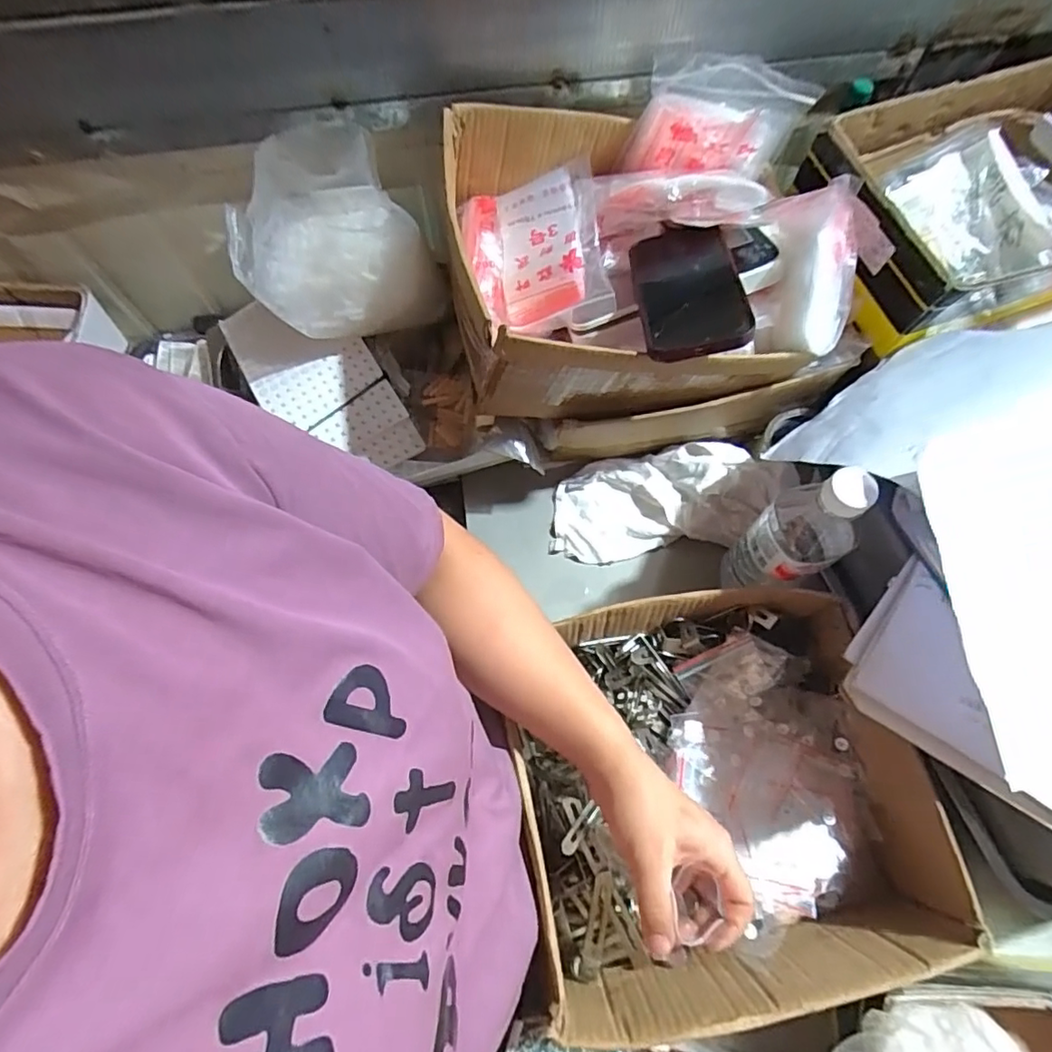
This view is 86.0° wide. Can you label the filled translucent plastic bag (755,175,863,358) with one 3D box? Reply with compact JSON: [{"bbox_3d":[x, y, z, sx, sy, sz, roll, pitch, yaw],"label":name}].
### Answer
[{"bbox_3d":[0.248,-0.222,0.493,0.070,0.060,0.138,4,100,4],"label":"filled translucent plastic bag"}]

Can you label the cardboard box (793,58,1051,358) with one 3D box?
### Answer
[{"bbox_3d":[0.449,-0.314,0.540,0.331,0.107,0.197,-19,68,-6],"label":"cardboard box"}]

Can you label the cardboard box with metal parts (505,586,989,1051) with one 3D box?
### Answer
[{"bbox_3d":[0.152,0.201,0.456,0.310,0.103,0.274,-11,67,-2],"label":"cardboard box with metal parts"}]

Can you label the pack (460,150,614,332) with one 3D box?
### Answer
[{"bbox_3d":[0.006,-0.258,0.535,0.133,0.042,0.178,-16,71,22],"label":"pack"}]

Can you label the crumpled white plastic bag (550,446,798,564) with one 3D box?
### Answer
[{"bbox_3d":[0.150,-0.030,0.615,0.249,0.045,0.115,-12,67,11],"label":"crumpled white plastic bag"}]

